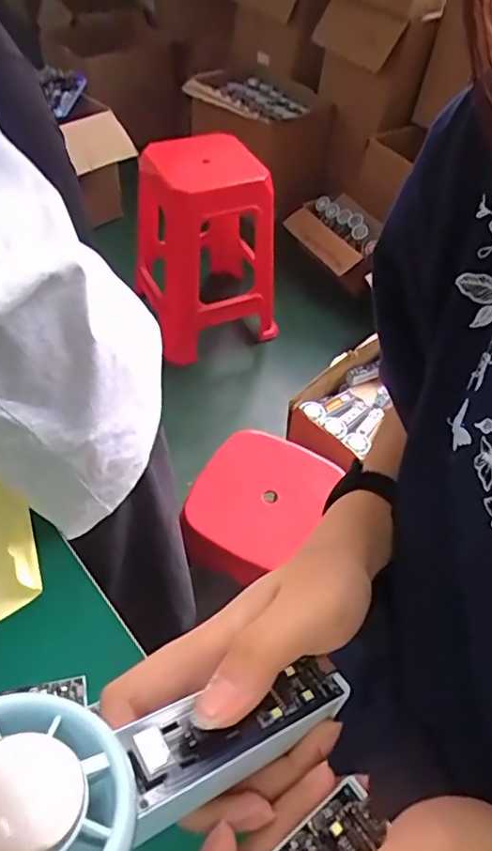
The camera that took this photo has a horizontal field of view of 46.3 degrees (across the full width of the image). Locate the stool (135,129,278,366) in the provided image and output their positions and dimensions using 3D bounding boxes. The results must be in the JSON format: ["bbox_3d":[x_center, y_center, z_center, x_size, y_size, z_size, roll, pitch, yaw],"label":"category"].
[{"bbox_3d":[-0.130,-0.584,1.865,0.425,0.545,0.504,-9,51,-12],"label":"stool"}]

